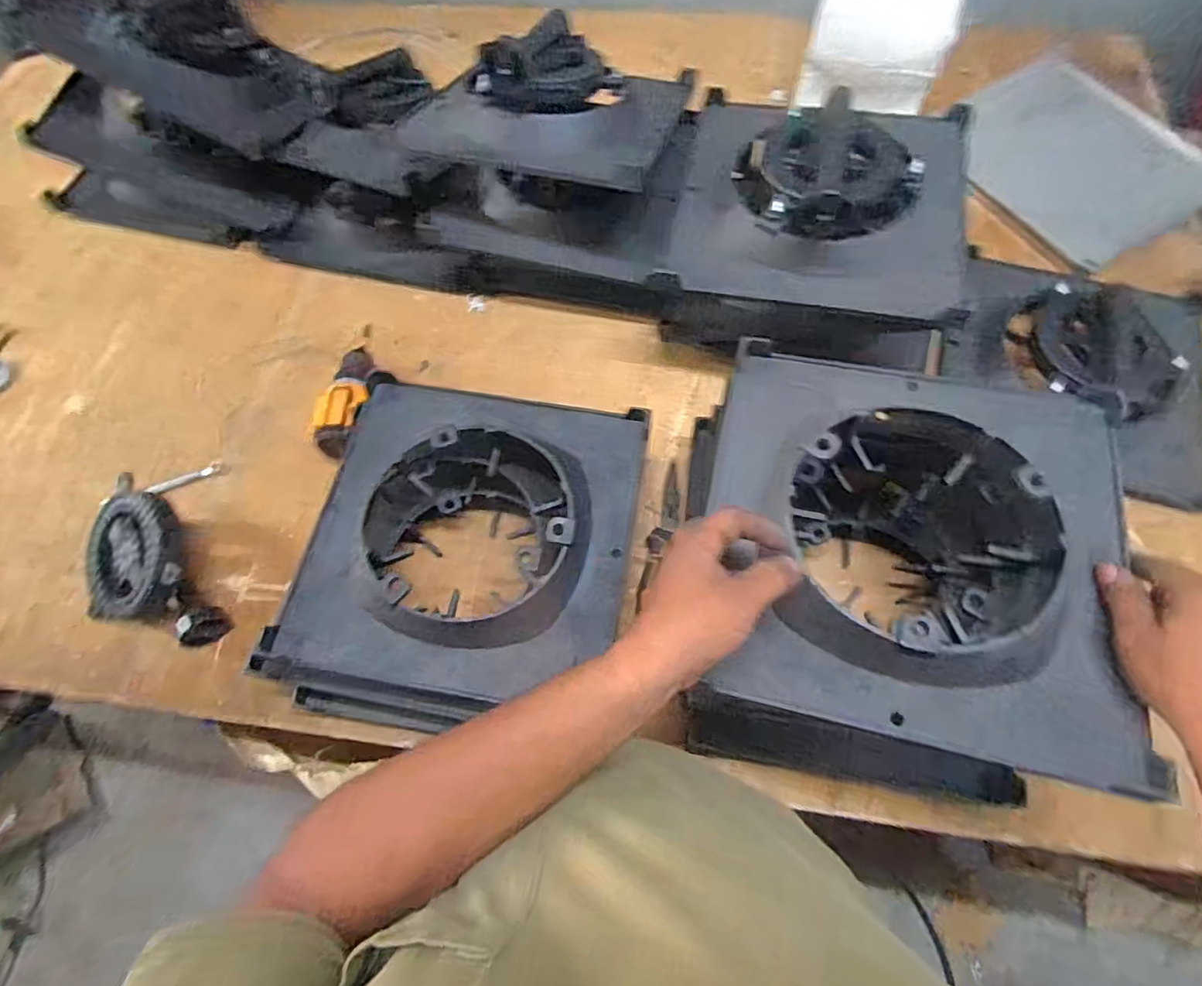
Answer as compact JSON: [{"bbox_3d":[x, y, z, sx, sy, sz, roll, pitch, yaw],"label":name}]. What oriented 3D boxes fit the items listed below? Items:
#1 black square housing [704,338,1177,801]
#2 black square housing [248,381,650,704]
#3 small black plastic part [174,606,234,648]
[{"bbox_3d":[0.233,0.046,0.478,0.291,0.139,0.295,8,63,12],"label":"black square housing"},{"bbox_3d":[-0.119,0.036,0.583,0.290,0.103,0.304,8,67,5],"label":"black square housing"},{"bbox_3d":[-0.407,0.137,0.613,0.044,0.043,0.024,-25,68,-9],"label":"small black plastic part"}]

